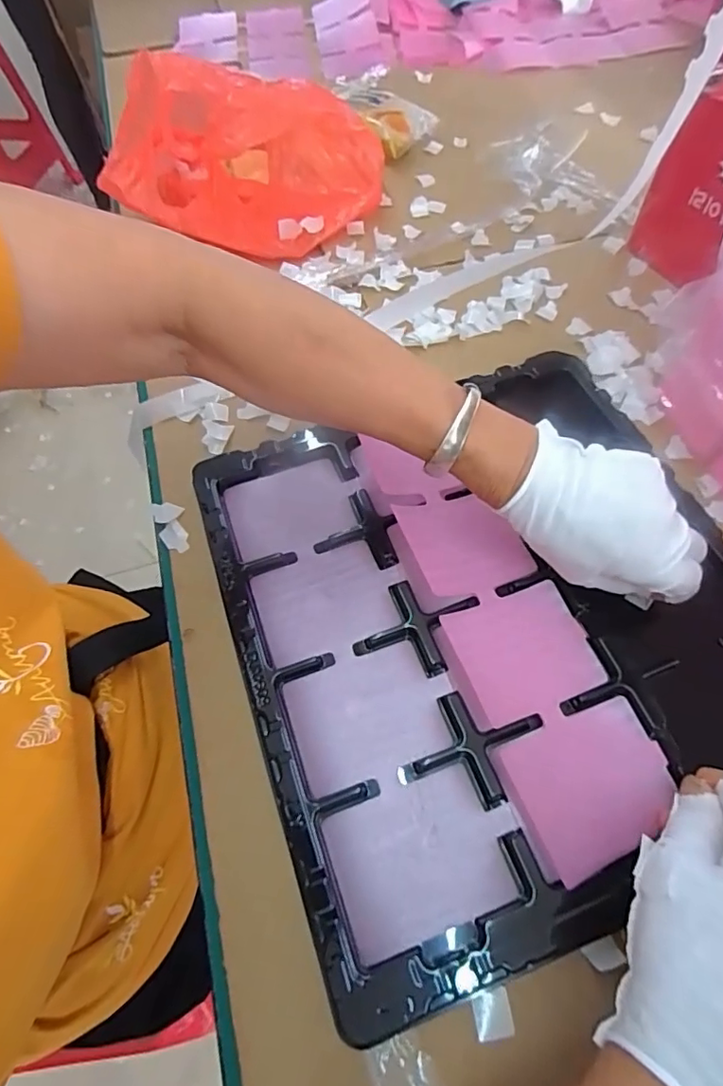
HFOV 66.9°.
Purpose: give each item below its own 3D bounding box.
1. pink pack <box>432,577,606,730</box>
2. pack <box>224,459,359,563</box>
[{"bbox_3d":[0.099,0.066,0.339,0.087,0.024,0.074,-22,62,-9],"label":"pink pack"},{"bbox_3d":[-0.052,-0.026,0.417,0.094,0.005,0.071,-17,62,-7],"label":"pack"}]

